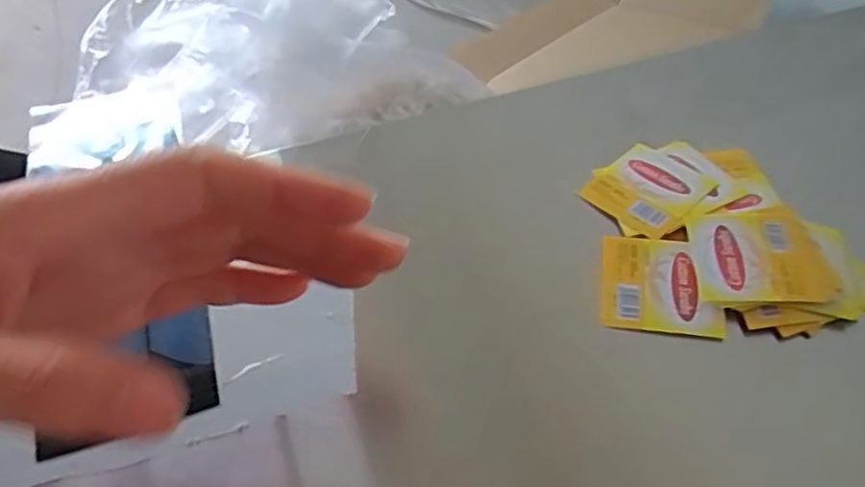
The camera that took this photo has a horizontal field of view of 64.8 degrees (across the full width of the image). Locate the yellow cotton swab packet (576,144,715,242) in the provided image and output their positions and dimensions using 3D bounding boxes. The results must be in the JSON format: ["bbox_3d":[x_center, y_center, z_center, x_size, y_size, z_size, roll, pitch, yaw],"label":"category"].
[{"bbox_3d":[0.089,-0.023,0.284,0.042,0.005,0.039,-38,62,-24],"label":"yellow cotton swab packet"}]

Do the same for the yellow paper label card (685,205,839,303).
[{"bbox_3d":[0.123,0.004,0.259,0.047,0.005,0.042,2,54,2],"label":"yellow paper label card"}]

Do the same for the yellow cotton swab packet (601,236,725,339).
[{"bbox_3d":[0.085,0.016,0.256,0.041,0.006,0.040,8,54,6],"label":"yellow cotton swab packet"}]

